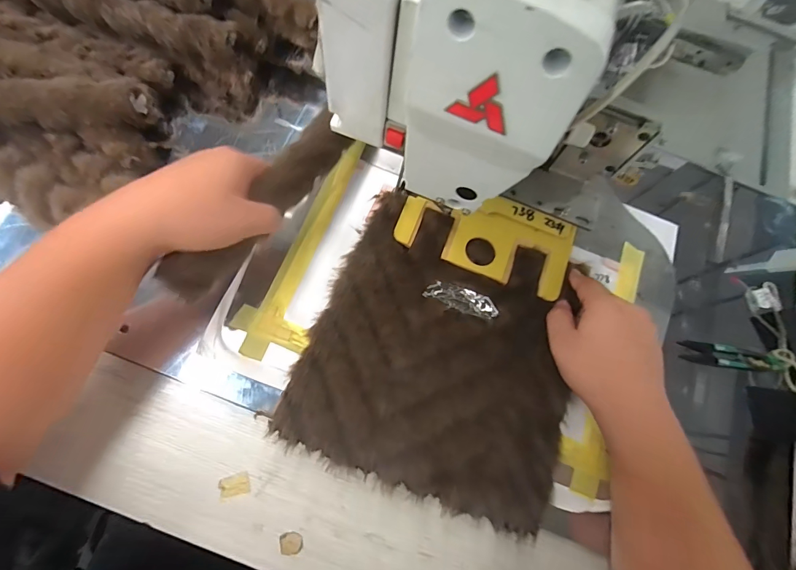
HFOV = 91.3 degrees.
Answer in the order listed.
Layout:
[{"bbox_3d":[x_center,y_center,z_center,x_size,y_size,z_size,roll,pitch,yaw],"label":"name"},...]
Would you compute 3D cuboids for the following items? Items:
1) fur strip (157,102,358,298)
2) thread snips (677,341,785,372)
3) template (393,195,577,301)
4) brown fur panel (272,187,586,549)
[{"bbox_3d":[-0.114,-0.071,0.344,0.029,0.053,0.207,34,72,8],"label":"fur strip"},{"bbox_3d":[0.356,0.075,0.414,0.109,0.009,0.025,8,71,-5],"label":"thread snips"},{"bbox_3d":[0.094,-0.055,0.413,0.181,0.005,0.090,21,75,1],"label":"template"},{"bbox_3d":[0.048,0.058,0.370,0.245,0.026,0.253,21,73,4],"label":"brown fur panel"}]

